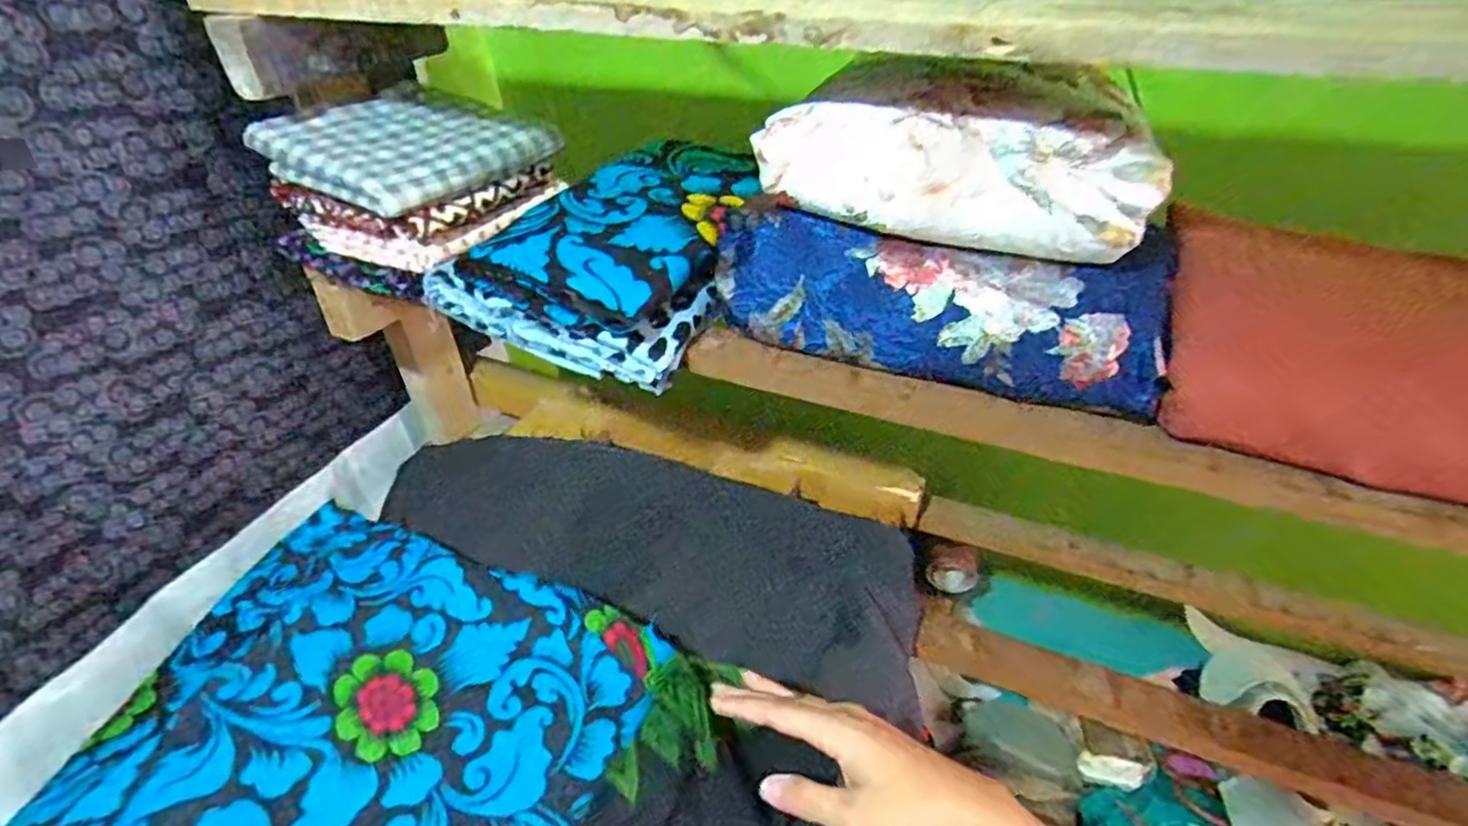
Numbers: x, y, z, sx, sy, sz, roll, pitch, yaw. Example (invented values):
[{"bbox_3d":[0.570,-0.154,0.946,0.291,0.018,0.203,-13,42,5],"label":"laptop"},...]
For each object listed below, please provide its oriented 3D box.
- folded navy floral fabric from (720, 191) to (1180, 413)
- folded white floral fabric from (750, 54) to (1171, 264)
[{"bbox_3d":[0.129,-0.077,0.461,0.287,0.082,0.076,14,39,20],"label":"folded navy floral fabric"},{"bbox_3d":[0.150,-0.180,0.456,0.233,0.087,0.153,13,39,18],"label":"folded white floral fabric"}]

